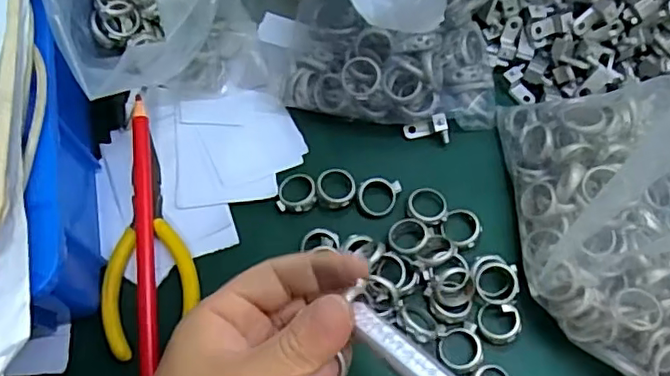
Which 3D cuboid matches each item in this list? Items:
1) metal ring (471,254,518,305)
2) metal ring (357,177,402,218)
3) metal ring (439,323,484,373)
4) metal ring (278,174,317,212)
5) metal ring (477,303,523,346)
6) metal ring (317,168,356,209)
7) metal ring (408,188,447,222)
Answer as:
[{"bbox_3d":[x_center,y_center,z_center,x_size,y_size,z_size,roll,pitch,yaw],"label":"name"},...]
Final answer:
[{"bbox_3d":[0.080,0.045,0.302,0.022,0.008,0.024,0,68,0],"label":"metal ring"},{"bbox_3d":[0.023,0.005,0.324,0.022,0.007,0.022,0,68,0],"label":"metal ring"},{"bbox_3d":[0.062,0.079,0.292,0.021,0.005,0.022,0,68,0],"label":"metal ring"},{"bbox_3d":[-0.020,0.002,0.323,0.021,0.006,0.022,0,68,0],"label":"metal ring"},{"bbox_3d":[0.082,0.067,0.296,0.021,0.007,0.019,3,68,2],"label":"metal ring"},{"bbox_3d":[0.001,0.000,0.324,0.020,0.006,0.023,11,68,5],"label":"metal ring"},{"bbox_3d":[0.050,0.009,0.320,0.020,0.006,0.020,0,68,0],"label":"metal ring"}]

